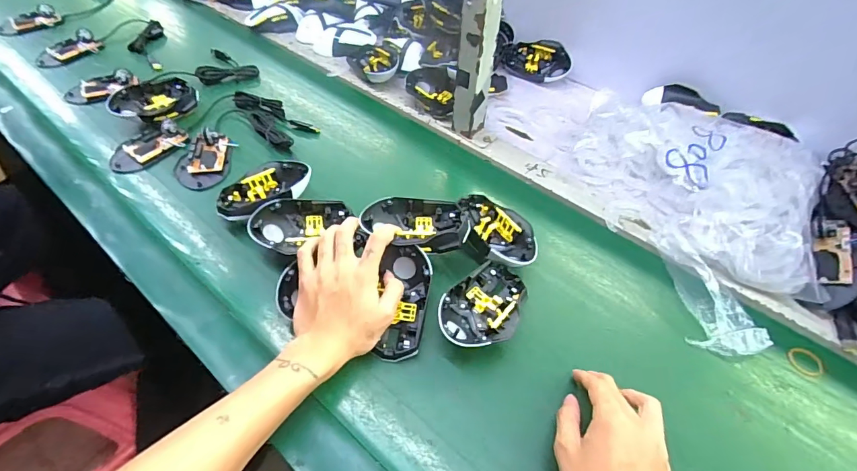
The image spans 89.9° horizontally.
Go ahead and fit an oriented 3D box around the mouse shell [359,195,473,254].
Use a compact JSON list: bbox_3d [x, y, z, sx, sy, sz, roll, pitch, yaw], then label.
[{"bbox_3d":[-0.016,-0.012,0.496,0.119,0.022,0.069,2,47,-1],"label":"mouse shell"}]

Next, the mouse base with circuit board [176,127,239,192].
[{"bbox_3d":[-0.317,-0.109,0.602,0.070,0.024,0.098,0,47,-3],"label":"mouse base with circuit board"}]

